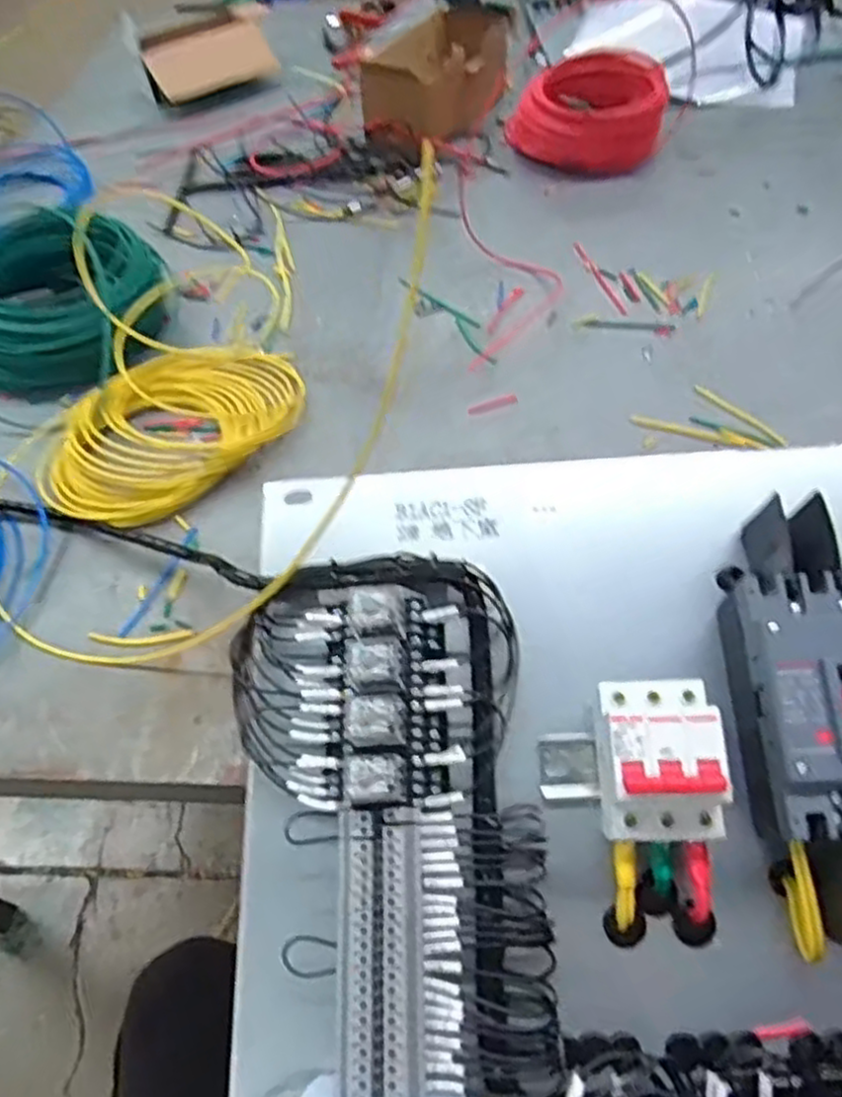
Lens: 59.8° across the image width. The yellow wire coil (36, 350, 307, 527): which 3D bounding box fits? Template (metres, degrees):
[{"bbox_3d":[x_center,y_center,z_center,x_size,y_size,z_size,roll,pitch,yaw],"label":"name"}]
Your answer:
[{"bbox_3d":[-0.210,-0.113,0.618,0.154,0.038,0.232,29,60,24],"label":"yellow wire coil"}]

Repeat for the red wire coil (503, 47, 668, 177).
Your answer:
[{"bbox_3d":[0.194,-0.520,0.878,0.188,0.080,0.117,12,55,14],"label":"red wire coil"}]

